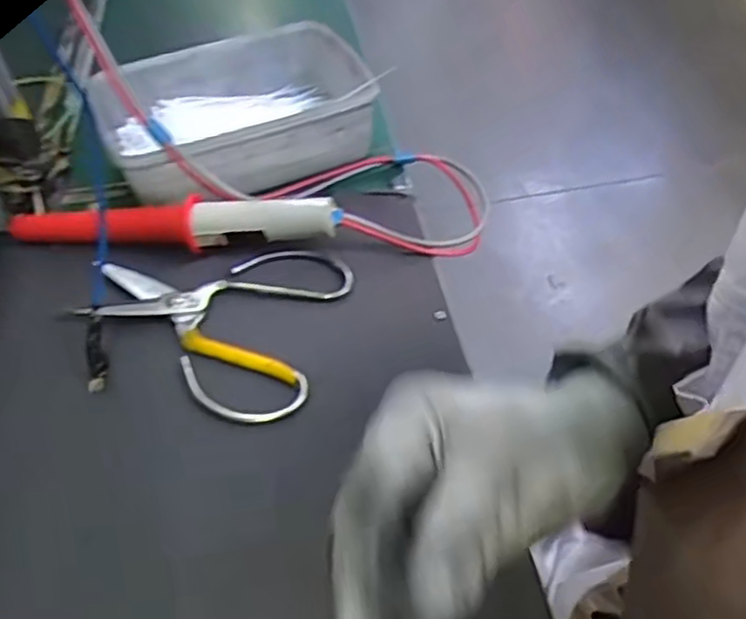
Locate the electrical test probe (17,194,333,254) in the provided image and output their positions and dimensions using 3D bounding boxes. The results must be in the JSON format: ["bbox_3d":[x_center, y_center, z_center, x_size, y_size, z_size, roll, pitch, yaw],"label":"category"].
[{"bbox_3d":[-0.155,-0.066,0.526,0.254,0.041,0.027,0,46,6],"label":"electrical test probe"}]

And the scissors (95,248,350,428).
[{"bbox_3d":[-0.119,0.000,0.489,0.181,0.011,0.154,11,48,16],"label":"scissors"}]

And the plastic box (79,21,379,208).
[{"bbox_3d":[-0.114,-0.173,0.604,0.232,0.068,0.171,-17,46,-11],"label":"plastic box"}]

